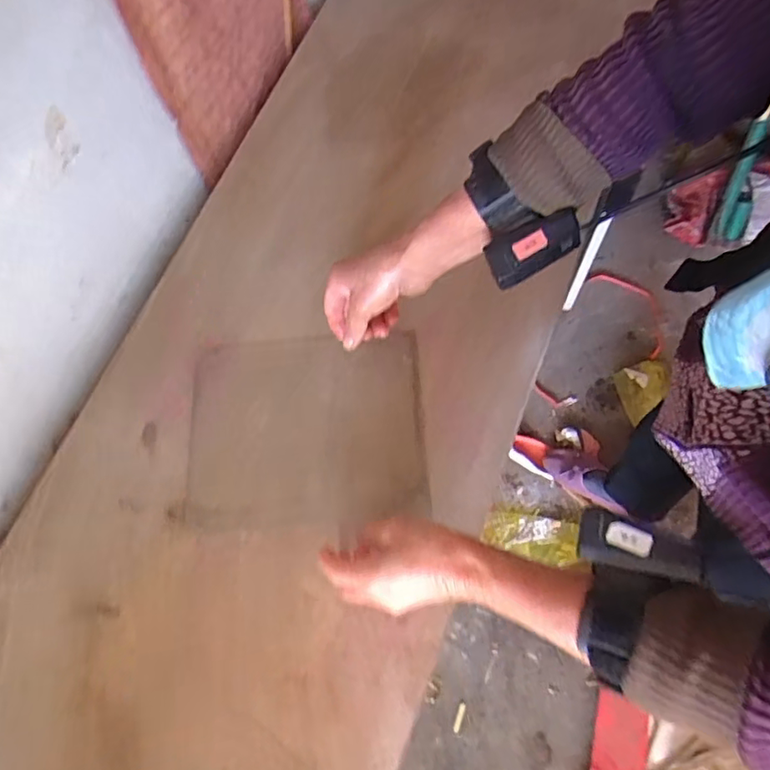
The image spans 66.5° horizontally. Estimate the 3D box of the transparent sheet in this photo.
[{"bbox_3d":[-0.073,0.038,0.542,0.210,0.009,0.177,-4,70,1],"label":"transparent sheet"}]

